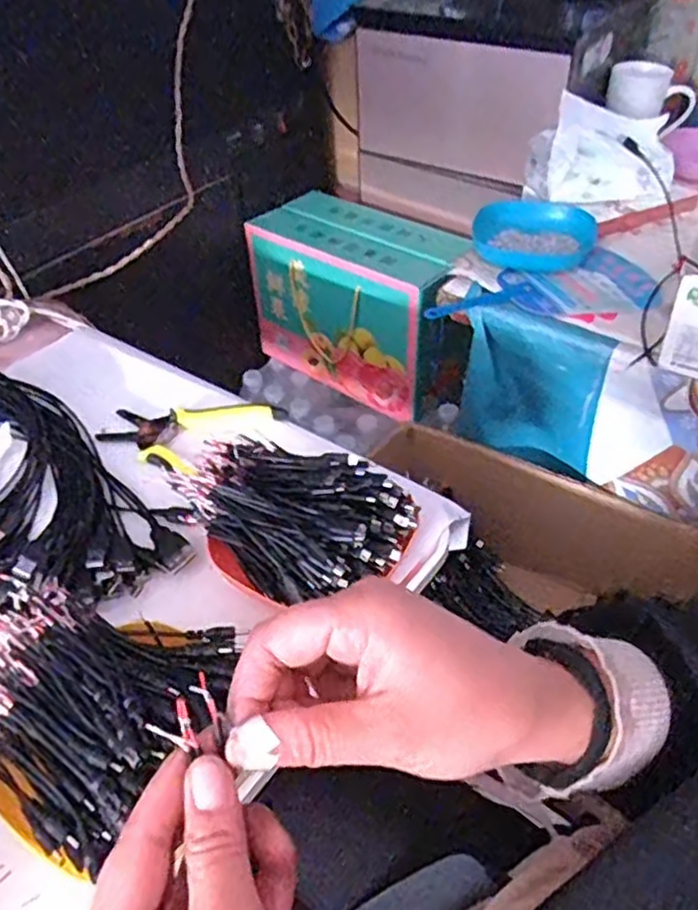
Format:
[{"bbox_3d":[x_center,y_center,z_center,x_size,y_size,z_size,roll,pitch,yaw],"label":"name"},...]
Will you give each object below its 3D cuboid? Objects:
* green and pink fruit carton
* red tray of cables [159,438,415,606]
[{"bbox_3d":[0.021,-0.239,1.100,0.326,0.233,0.172,32,53,30],"label":"green and pink fruit carton"},{"bbox_3d":[-0.043,0.037,0.504,0.170,0.050,0.123,20,48,22],"label":"red tray of cables"}]

